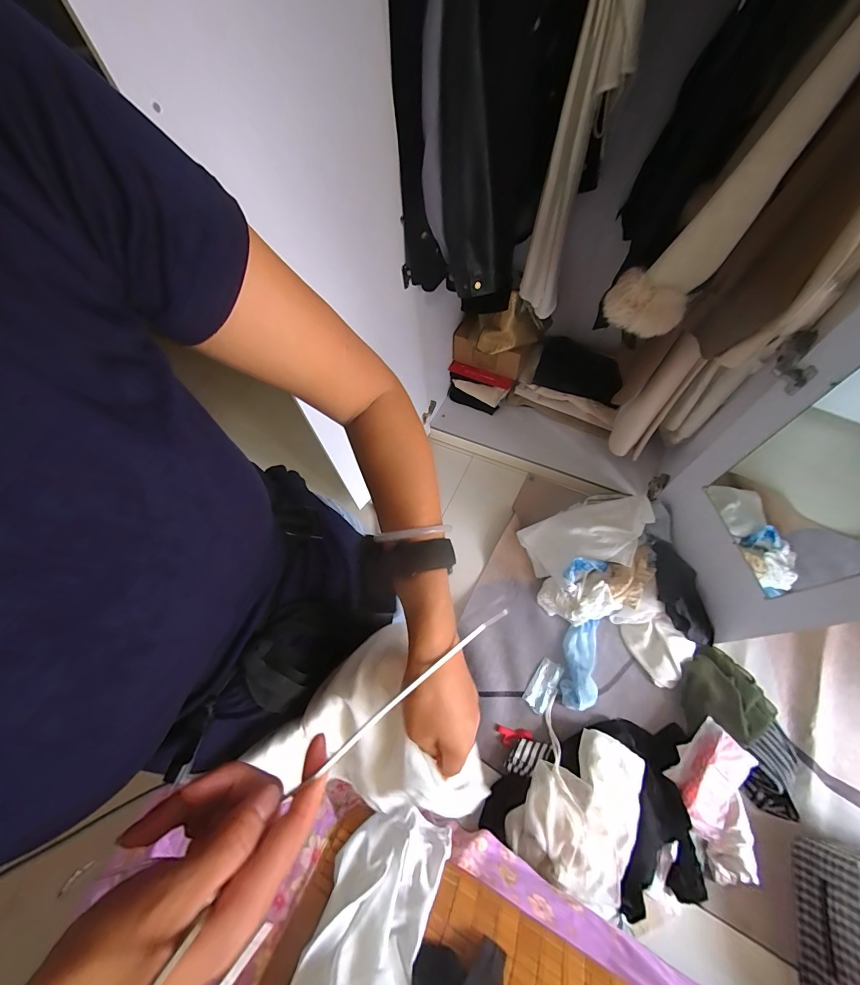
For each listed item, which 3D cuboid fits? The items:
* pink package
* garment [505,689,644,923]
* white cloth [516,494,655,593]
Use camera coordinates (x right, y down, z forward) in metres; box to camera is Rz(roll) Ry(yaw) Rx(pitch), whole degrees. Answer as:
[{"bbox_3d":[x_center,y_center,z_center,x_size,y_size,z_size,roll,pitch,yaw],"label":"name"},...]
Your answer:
[{"bbox_3d":[0.712,0.726,0.915,0.233,0.048,0.148,-39,67,-16],"label":"pink package"},{"bbox_3d":[0.384,0.788,0.933,0.272,0.101,0.355,26,67,16],"label":"garment"},{"bbox_3d":[0.514,0.145,1.181,0.347,0.194,0.242,-19,63,-7],"label":"white cloth"}]

